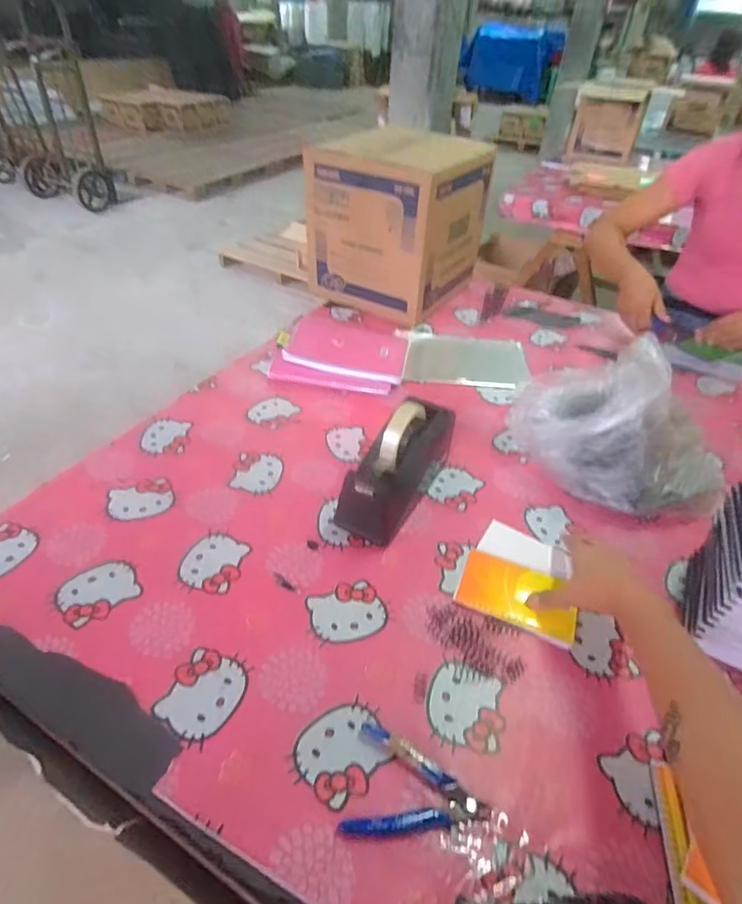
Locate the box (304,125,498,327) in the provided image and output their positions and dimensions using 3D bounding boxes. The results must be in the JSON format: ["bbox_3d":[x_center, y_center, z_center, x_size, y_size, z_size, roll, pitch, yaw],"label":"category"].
[{"bbox_3d":[0.054,-0.495,1.114,0.296,0.291,0.275,28,46,26],"label":"box"}]

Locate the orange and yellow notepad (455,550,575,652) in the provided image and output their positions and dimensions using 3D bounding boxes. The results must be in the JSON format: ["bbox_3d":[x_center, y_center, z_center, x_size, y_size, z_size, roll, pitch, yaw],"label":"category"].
[{"bbox_3d":[0.173,0.165,0.599,0.134,0.009,0.084,18,46,18],"label":"orange and yellow notepad"}]

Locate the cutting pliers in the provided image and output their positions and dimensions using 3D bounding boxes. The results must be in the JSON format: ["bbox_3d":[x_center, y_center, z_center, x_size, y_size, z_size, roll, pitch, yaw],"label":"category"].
[{"bbox_3d":[0.041,0.289,0.433,0.114,0.016,0.079,12,42,7],"label":"cutting pliers"}]

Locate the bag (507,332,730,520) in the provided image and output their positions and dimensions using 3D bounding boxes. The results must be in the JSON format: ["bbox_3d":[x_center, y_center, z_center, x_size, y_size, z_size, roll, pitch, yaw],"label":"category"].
[{"bbox_3d":[0.342,-0.055,0.727,0.218,0.179,0.272,-9,43,-15],"label":"bag"}]

